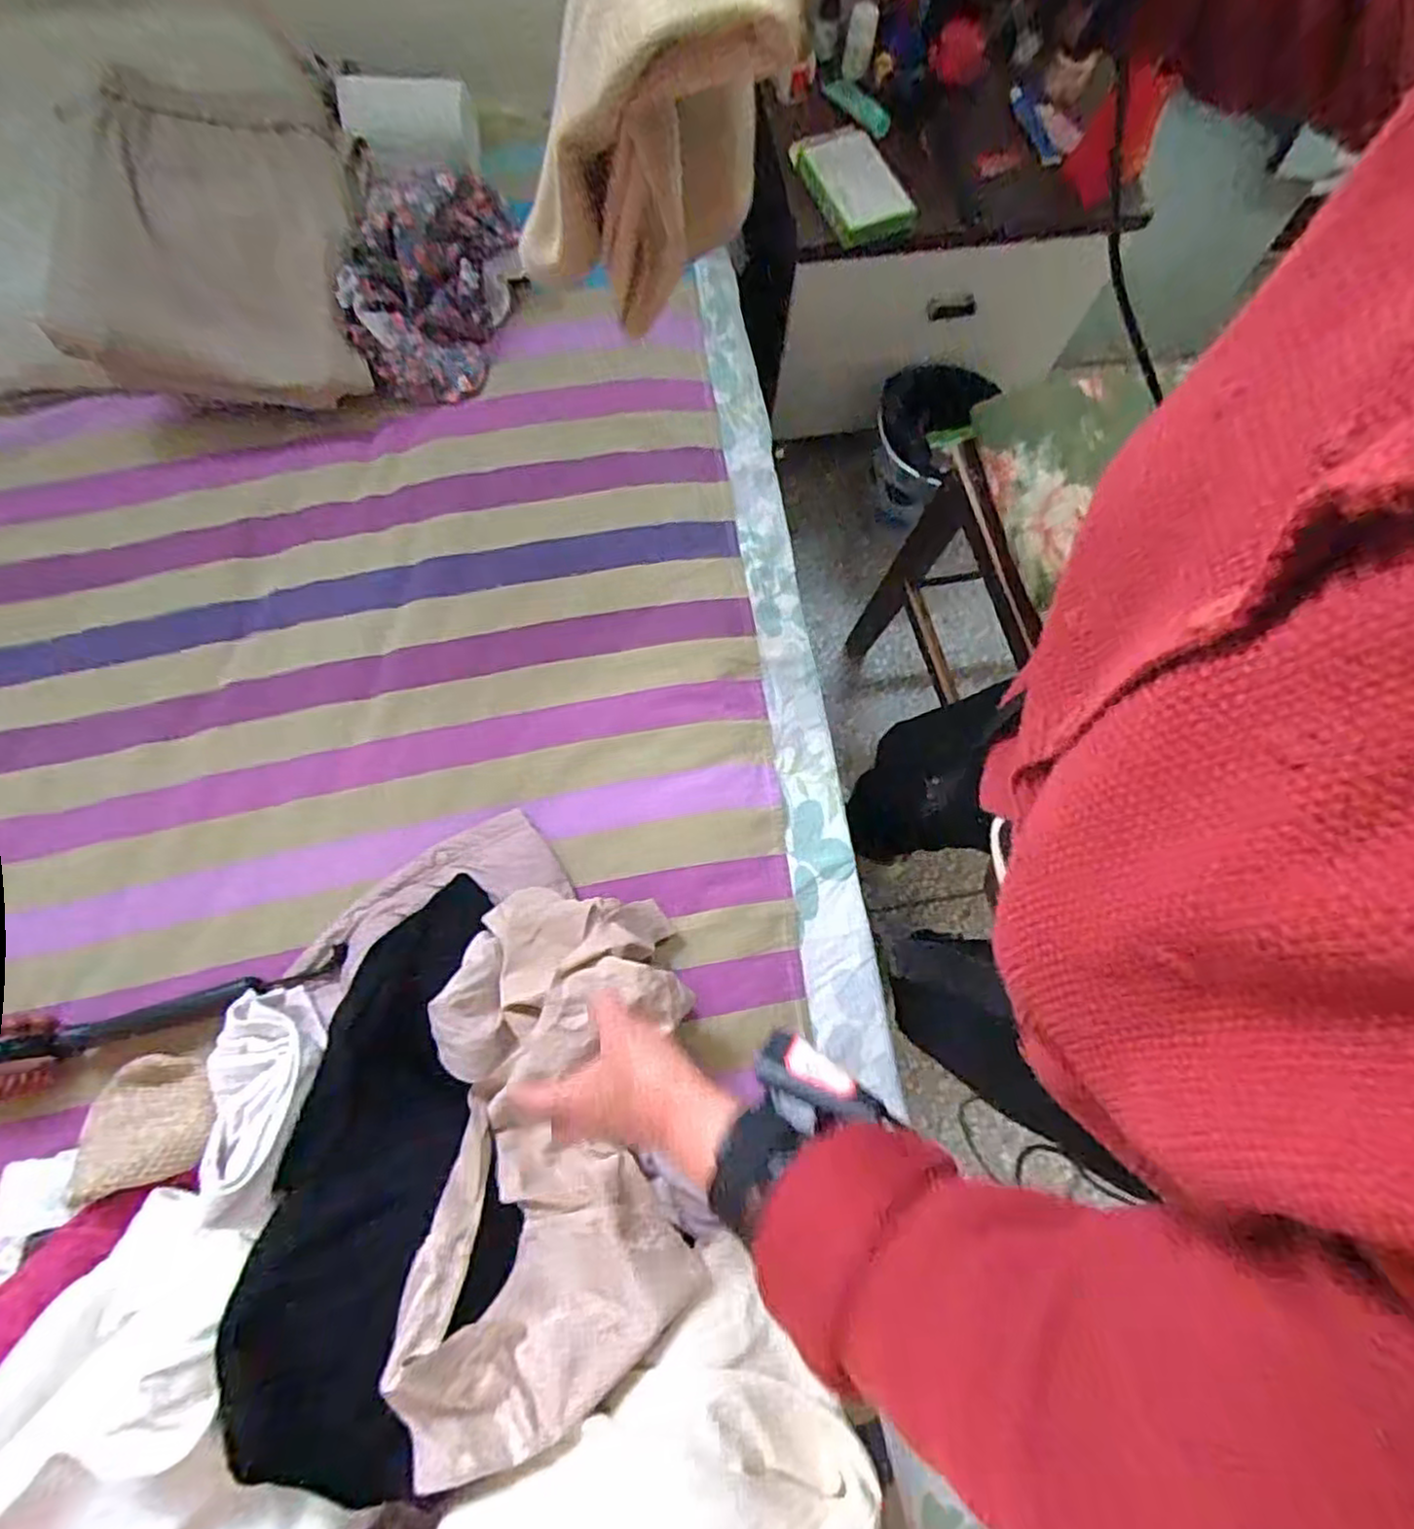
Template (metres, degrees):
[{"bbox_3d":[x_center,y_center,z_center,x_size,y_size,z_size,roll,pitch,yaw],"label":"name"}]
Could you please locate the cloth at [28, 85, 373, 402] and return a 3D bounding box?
[{"bbox_3d":[-0.488,-0.518,0.711,0.257,0.110,0.261,-2,75,-2],"label":"cloth"}]

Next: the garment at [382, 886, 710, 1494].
[{"bbox_3d":[-0.105,0.274,0.522,0.180,0.099,0.355,1,69,-1],"label":"garment"}]

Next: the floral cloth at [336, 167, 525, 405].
[{"bbox_3d":[-0.280,-0.492,0.727,0.052,0.146,0.217,30,95,47],"label":"floral cloth"}]

